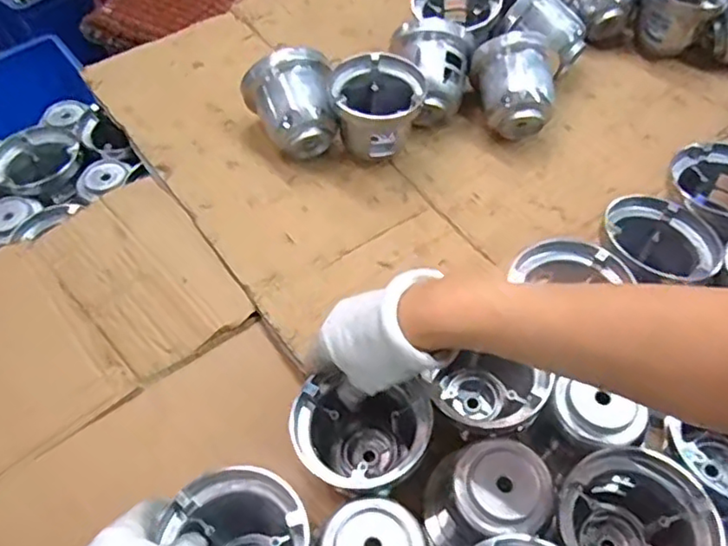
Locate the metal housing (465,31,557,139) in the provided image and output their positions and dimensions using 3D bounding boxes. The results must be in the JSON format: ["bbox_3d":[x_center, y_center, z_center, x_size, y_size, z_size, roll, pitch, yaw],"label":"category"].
[{"bbox_3d":[0.153,-0.189,0.653,0.090,0.089,0.076,11,58,7],"label":"metal housing"}]

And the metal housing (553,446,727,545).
[{"bbox_3d":[0.173,0.173,0.411,0.087,0.076,0.087,33,63,19],"label":"metal housing"}]

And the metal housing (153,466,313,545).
[{"bbox_3d":[-0.075,0.179,0.402,0.081,0.079,0.090,-25,59,-16],"label":"metal housing"}]

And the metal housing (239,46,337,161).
[{"bbox_3d":[-0.074,-0.164,0.624,0.088,0.077,0.080,-9,58,-5],"label":"metal housing"}]

